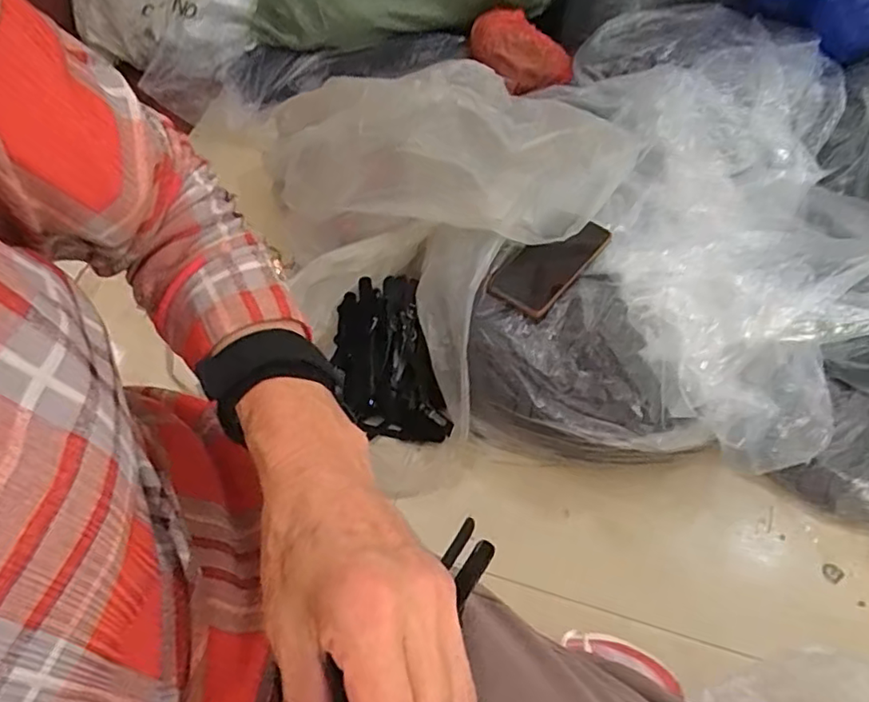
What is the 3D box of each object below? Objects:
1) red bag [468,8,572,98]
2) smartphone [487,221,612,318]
[{"bbox_3d":[0.141,-0.501,1.008,0.053,0.098,0.193,-35,65,-17],"label":"red bag"},{"bbox_3d":[0.144,-0.111,0.737,0.076,0.017,0.162,37,68,20],"label":"smartphone"}]

